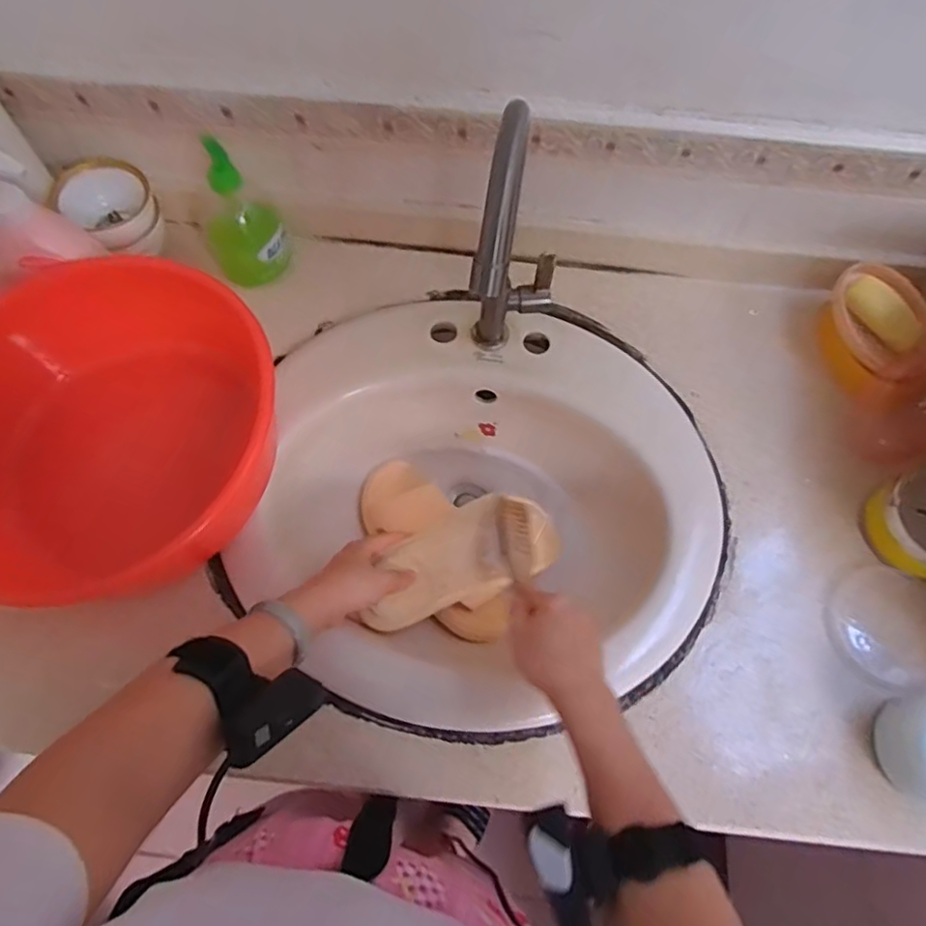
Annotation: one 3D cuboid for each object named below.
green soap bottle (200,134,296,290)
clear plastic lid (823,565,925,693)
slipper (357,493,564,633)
[{"bbox_3d":[-0.239,-0.269,0.655,0.084,0.161,0.073,-20,69,-10],"label":"green soap bottle"},{"bbox_3d":[0.393,0.153,0.578,0.103,0.022,0.105,1,67,-1],"label":"clear plastic lid"},{"bbox_3d":[0.016,0.092,0.618,0.206,0.072,0.095,-21,68,-30],"label":"slipper"}]

